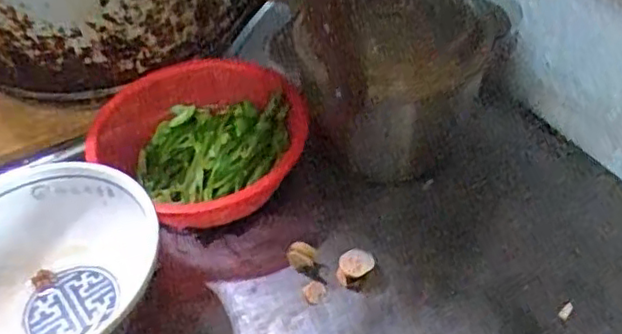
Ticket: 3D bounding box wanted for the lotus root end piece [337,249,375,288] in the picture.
[{"bbox_3d":[0.037,0.086,0.562,0.035,0.010,0.026,-23,49,-13],"label":"lotus root end piece"}]

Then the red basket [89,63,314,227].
[{"bbox_3d":[-0.104,-0.027,0.638,0.179,0.068,0.215,-37,54,-24],"label":"red basket"}]

